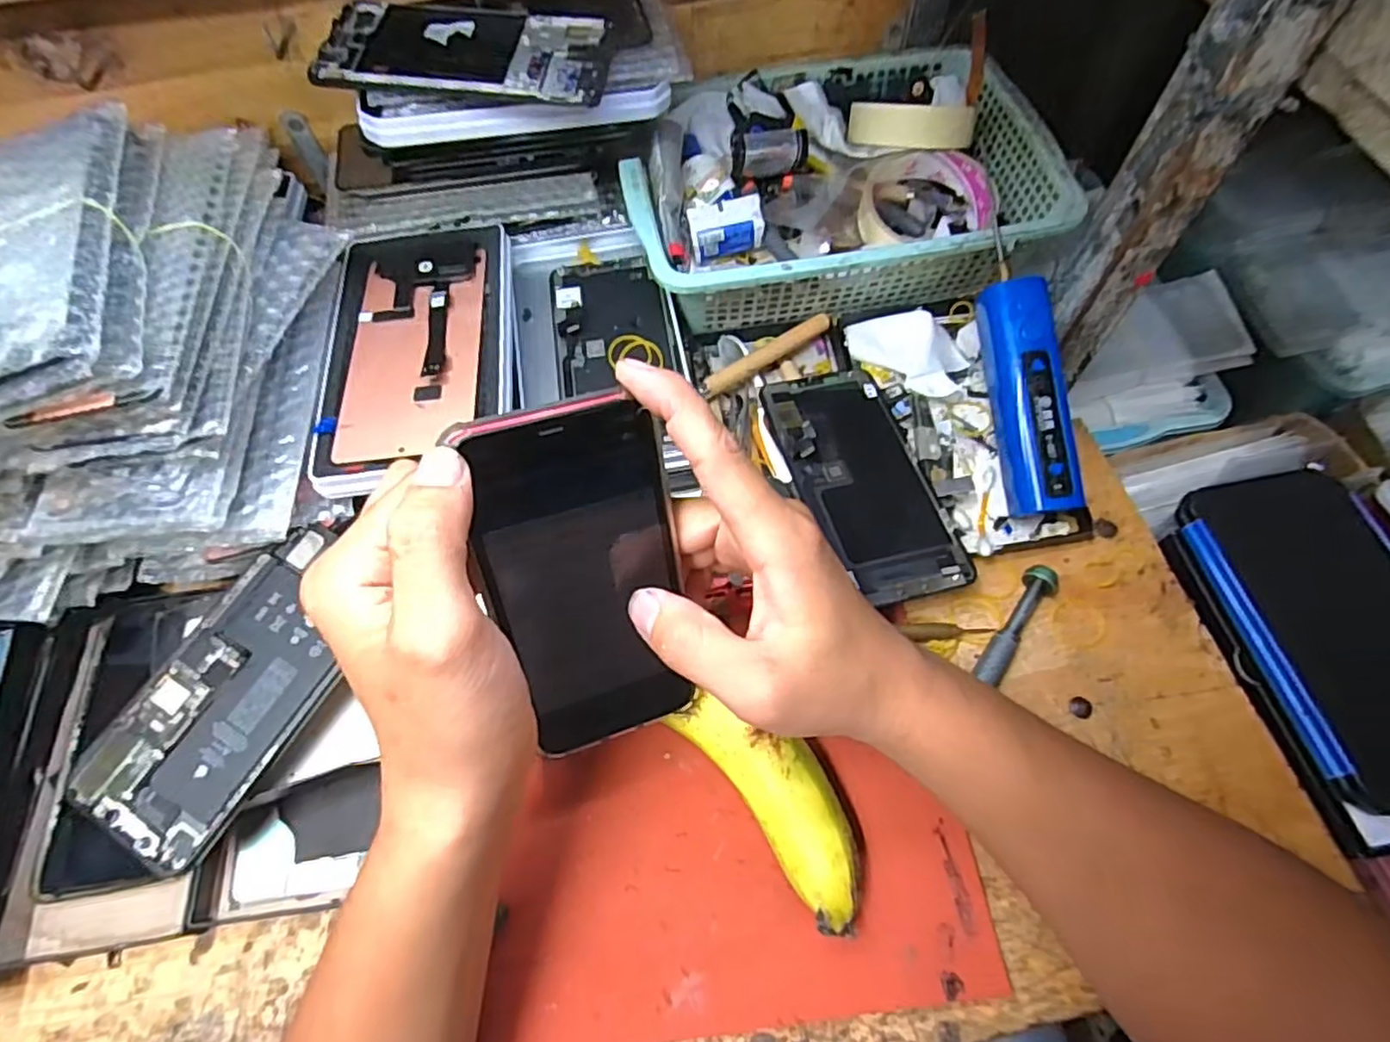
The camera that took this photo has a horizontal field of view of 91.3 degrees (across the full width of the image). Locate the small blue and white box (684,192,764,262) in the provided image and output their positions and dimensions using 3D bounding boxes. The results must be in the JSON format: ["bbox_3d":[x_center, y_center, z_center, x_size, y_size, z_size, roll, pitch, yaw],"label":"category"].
[{"bbox_3d":[0.020,-0.189,0.443,0.047,0.033,0.021,-6,63,-1],"label":"small blue and white box"}]

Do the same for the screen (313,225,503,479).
[{"bbox_3d":[-0.158,-0.103,0.386,0.096,0.006,0.173,-7,63,-2],"label":"screen"}]

